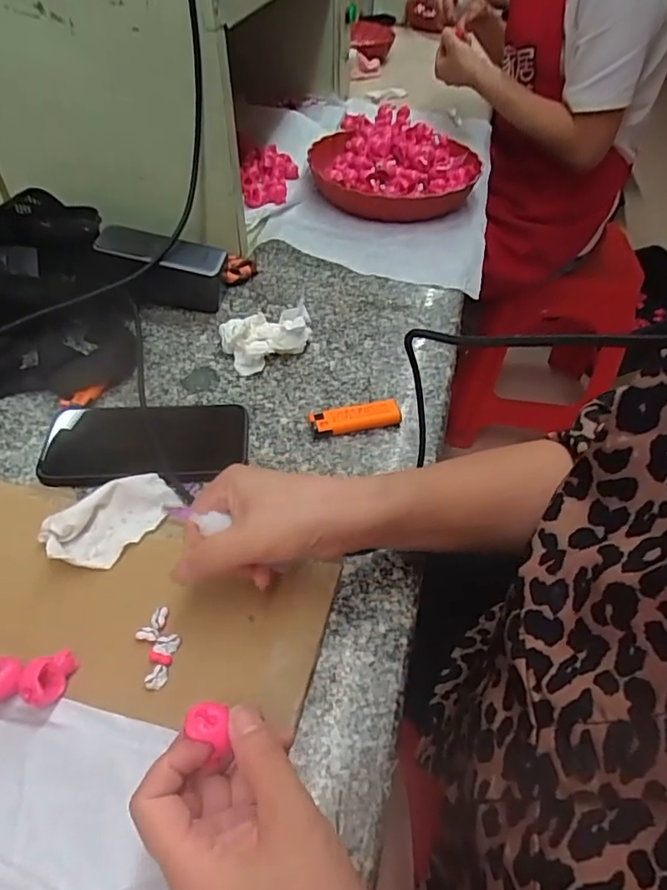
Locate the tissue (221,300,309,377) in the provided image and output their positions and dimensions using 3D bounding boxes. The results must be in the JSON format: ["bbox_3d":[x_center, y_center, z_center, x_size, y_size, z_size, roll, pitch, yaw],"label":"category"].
[{"bbox_3d":[-0.063,-0.108,0.551,0.089,0.033,0.055,-19,51,-20],"label":"tissue"}]

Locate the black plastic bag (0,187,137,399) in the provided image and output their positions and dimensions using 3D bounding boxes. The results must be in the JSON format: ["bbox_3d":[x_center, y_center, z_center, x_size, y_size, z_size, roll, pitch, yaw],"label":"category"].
[{"bbox_3d":[-0.309,-0.161,0.547,0.203,0.099,0.226,-4,47,-7],"label":"black plastic bag"}]

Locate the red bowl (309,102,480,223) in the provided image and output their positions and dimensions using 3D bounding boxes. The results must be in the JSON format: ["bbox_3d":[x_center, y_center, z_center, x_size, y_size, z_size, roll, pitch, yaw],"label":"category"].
[{"bbox_3d":[0.082,-0.403,0.788,0.233,0.076,0.225,1,47,-2],"label":"red bowl"}]

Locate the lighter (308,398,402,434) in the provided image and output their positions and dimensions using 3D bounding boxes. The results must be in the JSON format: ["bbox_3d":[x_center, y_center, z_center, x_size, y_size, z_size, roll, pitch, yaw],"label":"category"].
[{"bbox_3d":[0.019,-0.024,0.490,0.079,0.015,0.024,-10,48,-12],"label":"lighter"}]

